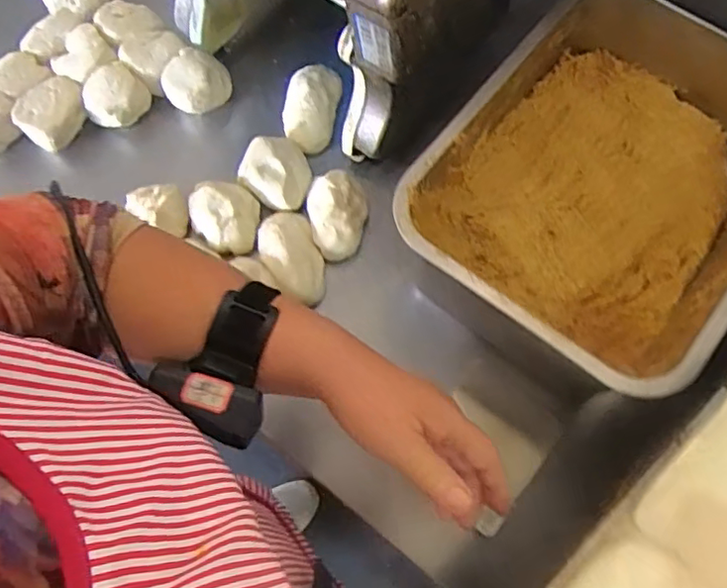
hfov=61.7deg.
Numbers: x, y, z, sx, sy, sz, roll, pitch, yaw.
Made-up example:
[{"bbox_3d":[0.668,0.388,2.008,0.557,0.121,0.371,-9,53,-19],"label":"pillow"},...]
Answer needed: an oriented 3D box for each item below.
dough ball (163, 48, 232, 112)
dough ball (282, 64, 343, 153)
[{"bbox_3d":[-0.186,-0.234,0.681,0.057,0.051,0.071,40,74,13],"label":"dough ball"},{"bbox_3d":[-0.060,-0.210,0.679,0.062,0.038,0.109,12,70,5],"label":"dough ball"}]

